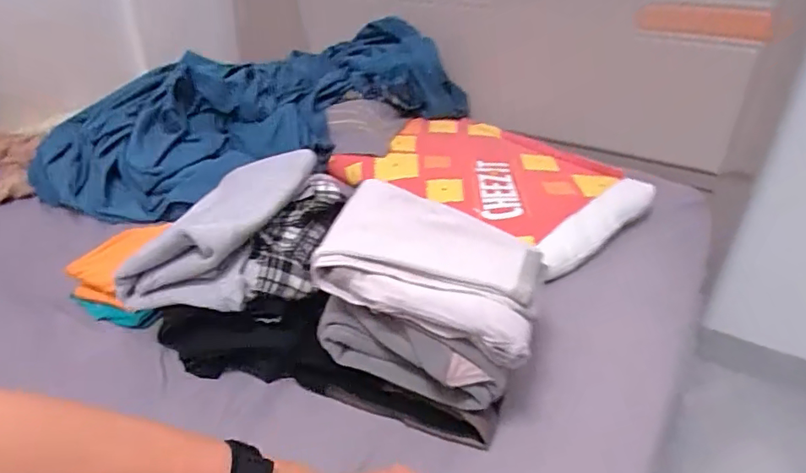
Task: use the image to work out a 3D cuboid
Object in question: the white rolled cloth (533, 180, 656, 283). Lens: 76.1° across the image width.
[{"bbox_3d":[0.337,-0.025,0.887,0.333,0.061,0.056,-25,39,-37],"label":"white rolled cloth"}]

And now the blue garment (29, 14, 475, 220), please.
[{"bbox_3d":[-0.320,-0.277,1.152,0.881,0.235,0.389,-21,37,-32],"label":"blue garment"}]

